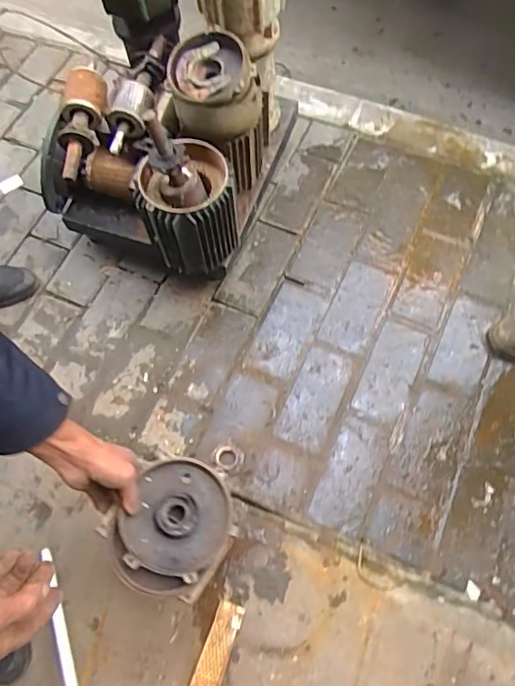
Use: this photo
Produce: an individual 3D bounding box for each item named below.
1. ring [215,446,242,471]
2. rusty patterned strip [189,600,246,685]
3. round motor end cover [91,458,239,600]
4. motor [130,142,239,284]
[{"bbox_3d":[-0.059,0.231,1.039,0.052,0.013,0.049,-1,65,1],"label":"ring"},{"bbox_3d":[-0.066,0.478,0.786,0.040,0.016,0.156,18,69,10],"label":"rusty patterned strip"},{"bbox_3d":[-0.114,0.245,0.709,0.152,0.042,0.174,26,68,13],"label":"round motor end cover"},{"bbox_3d":[-0.137,-0.262,1.038,0.186,0.208,0.179,8,68,6],"label":"motor"}]

